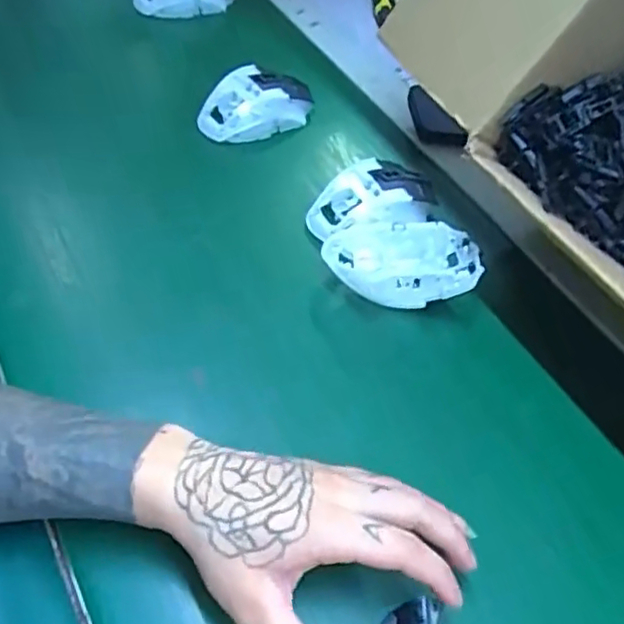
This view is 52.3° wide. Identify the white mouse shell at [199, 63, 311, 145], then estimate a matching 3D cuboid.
[{"bbox_3d":[-0.050,-0.194,0.591,0.109,0.043,0.055,-23,57,-22],"label":"white mouse shell"}]

